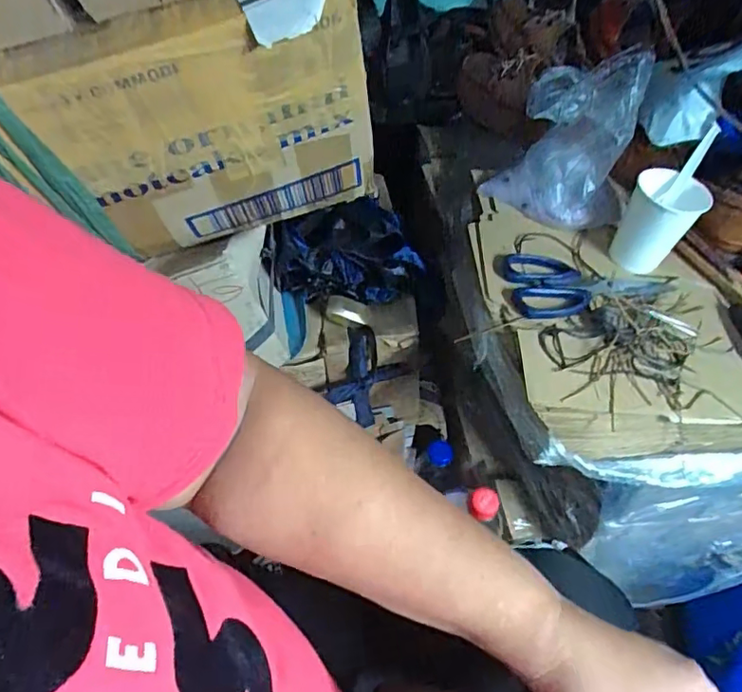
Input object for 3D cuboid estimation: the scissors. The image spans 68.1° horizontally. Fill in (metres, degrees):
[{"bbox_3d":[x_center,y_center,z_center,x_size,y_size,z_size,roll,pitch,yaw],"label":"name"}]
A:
[{"bbox_3d":[0.223,-0.059,0.543,0.174,0.011,0.078,0,49,-5],"label":"scissors"}]

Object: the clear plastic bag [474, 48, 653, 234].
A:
[{"bbox_3d":[0.210,-0.219,0.572,0.093,0.169,0.123,-33,59,-29],"label":"clear plastic bag"}]

